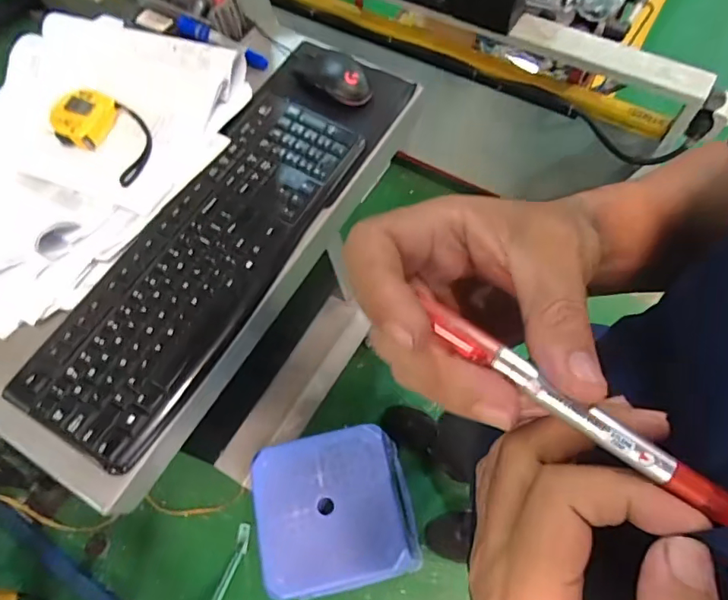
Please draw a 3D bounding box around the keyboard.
[{"bbox_3d":[-0.169,-0.047,0.527,0.148,0.028,0.429,26,69,15],"label":"keyboard"}]

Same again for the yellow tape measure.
[{"bbox_3d":[-0.336,-0.218,0.584,0.069,0.027,0.070,18,67,12],"label":"yellow tape measure"}]

